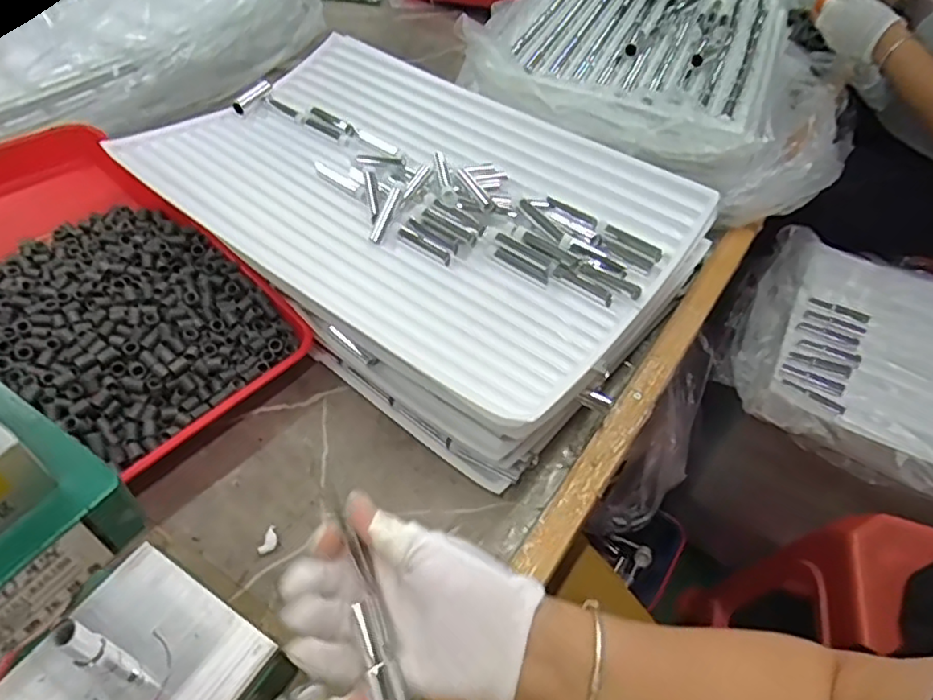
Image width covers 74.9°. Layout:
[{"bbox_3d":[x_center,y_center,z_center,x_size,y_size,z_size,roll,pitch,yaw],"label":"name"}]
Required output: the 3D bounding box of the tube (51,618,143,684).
[{"bbox_3d":[-0.195,0.161,0.323,0.013,0.078,0.015,25,53,17],"label":"tube"}]

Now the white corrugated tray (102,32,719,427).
[{"bbox_3d":[-0.058,-0.156,0.584,0.505,0.037,0.334,33,55,22],"label":"white corrugated tray"}]

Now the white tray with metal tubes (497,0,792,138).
[{"bbox_3d":[0.247,-0.443,0.821,0.349,0.027,0.447,22,52,15],"label":"white tray with metal tubes"}]

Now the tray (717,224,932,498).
[{"bbox_3d":[0.662,0.049,0.805,0.577,0.078,0.355,23,52,15],"label":"tray"}]

